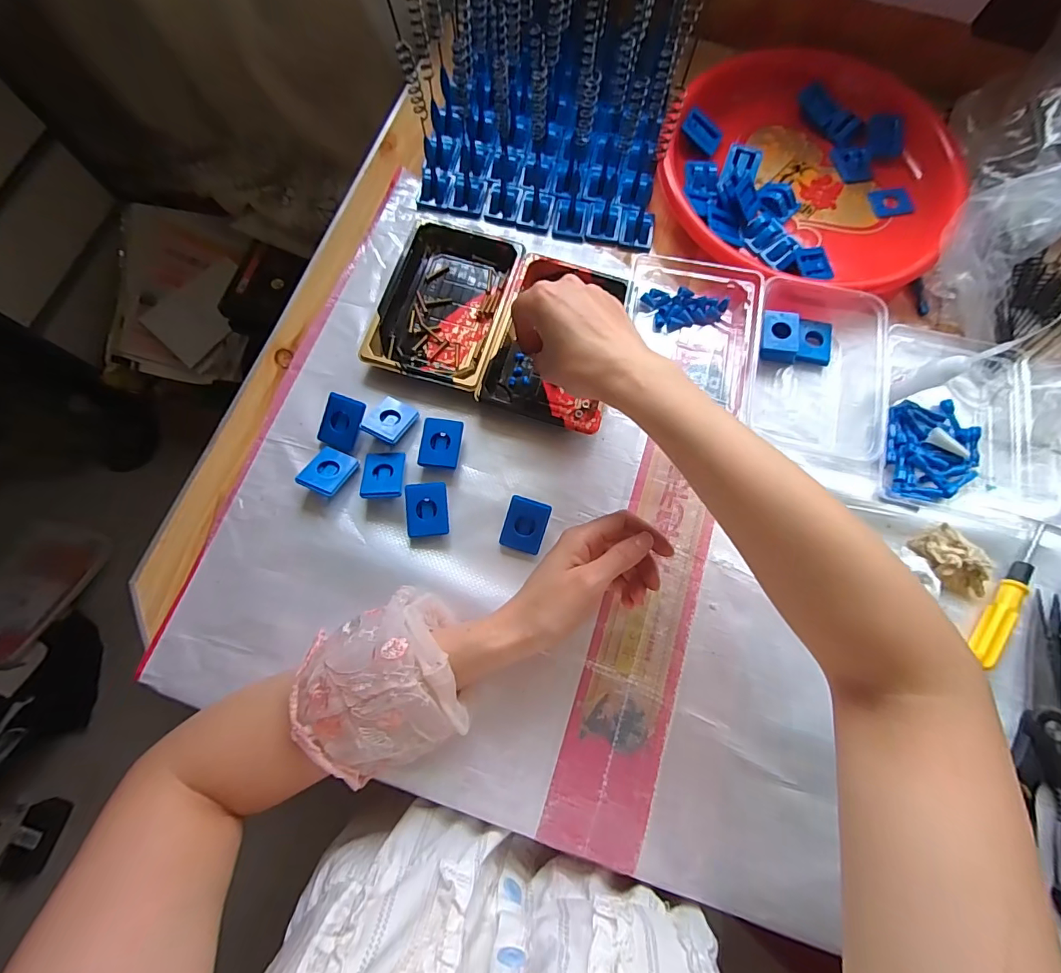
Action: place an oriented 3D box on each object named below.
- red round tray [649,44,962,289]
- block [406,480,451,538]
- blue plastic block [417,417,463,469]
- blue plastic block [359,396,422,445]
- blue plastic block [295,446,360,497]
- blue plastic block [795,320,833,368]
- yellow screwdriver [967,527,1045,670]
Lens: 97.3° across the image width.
[{"bbox_3d":[0.284,-0.321,0.477,0.281,0.046,0.281,0,74,-1],"label":"red round tray"},{"bbox_3d":[-0.085,0.020,0.390,0.034,0.017,0.042,-5,74,-2],"label":"block"},{"bbox_3d":[-0.077,-0.036,0.406,0.033,0.016,0.042,6,74,1],"label":"blue plastic block"},{"bbox_3d":[-0.121,-0.057,0.406,0.034,0.014,0.040,29,75,7],"label":"blue plastic block"},{"bbox_3d":[-0.170,-0.012,0.392,0.035,0.006,0.042,27,56,-7],"label":"blue plastic block"},{"bbox_3d":[0.268,-0.137,0.441,0.029,0.013,0.040,9,74,2],"label":"blue plastic block"},{"bbox_3d":[0.392,0.086,0.380,0.017,0.014,0.137,36,76,9],"label":"yellow screwdriver"}]

